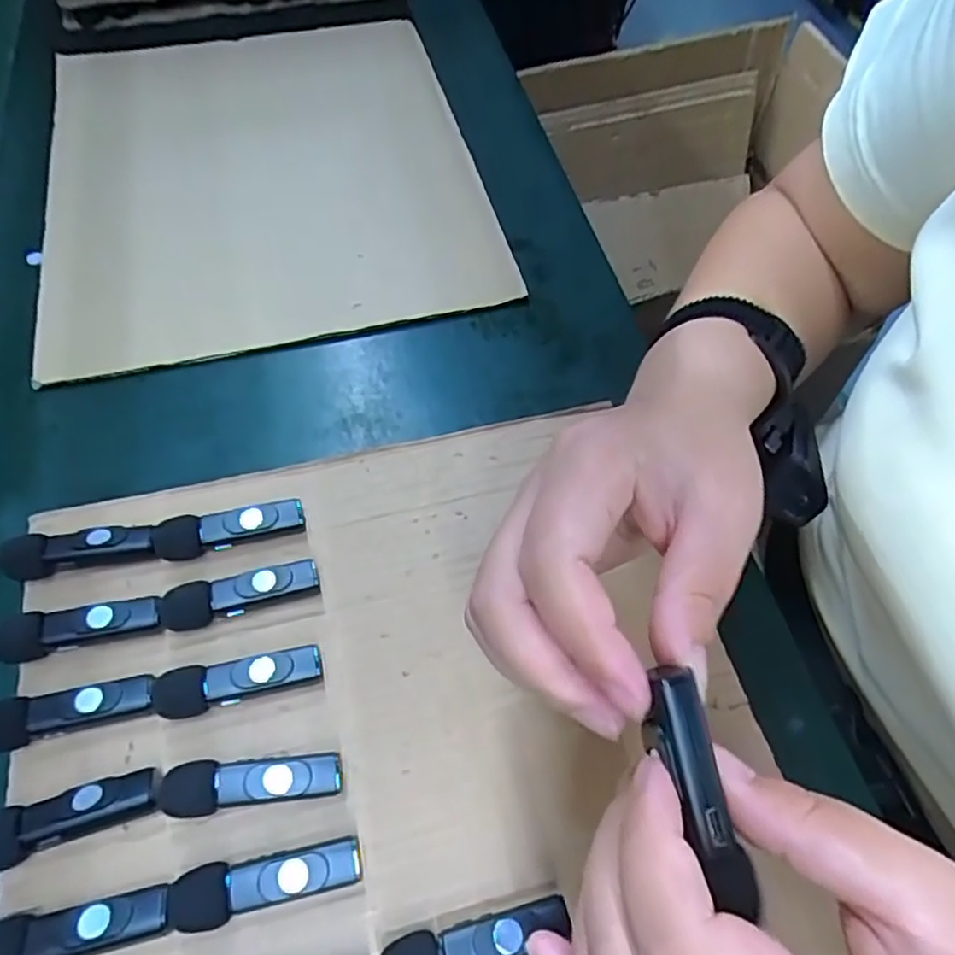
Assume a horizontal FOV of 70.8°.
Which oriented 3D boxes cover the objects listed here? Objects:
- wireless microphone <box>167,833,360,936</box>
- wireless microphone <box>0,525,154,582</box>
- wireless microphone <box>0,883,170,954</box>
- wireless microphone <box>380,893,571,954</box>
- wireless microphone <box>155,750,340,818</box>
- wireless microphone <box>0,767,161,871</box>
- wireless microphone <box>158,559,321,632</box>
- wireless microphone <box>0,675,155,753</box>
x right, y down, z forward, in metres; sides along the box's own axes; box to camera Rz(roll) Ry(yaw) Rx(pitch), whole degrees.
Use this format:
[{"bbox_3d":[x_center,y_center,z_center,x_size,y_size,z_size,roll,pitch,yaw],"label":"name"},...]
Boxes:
[{"bbox_3d":[-0.075,0.145,0.240,0.065,0.018,0.019,-10,59,-3],"label":"wireless microphone"},{"bbox_3d":[-0.177,0.034,0.301,0.062,0.018,0.017,-10,59,-4],"label":"wireless microphone"},{"bbox_3d":[-0.137,0.157,0.230,0.062,0.018,0.020,-10,59,-4],"label":"wireless microphone"},{"bbox_3d":[-0.001,0.160,0.231,0.065,0.016,0.019,-16,61,-10],"label":"wireless microphone"},{"bbox_3d":[-0.085,0.116,0.256,0.065,0.018,0.018,-9,59,-3],"label":"wireless microphone"},{"bbox_3d":[-0.151,0.126,0.248,0.065,0.019,0.020,-15,60,-6],"label":"wireless microphone"},{"bbox_3d":[-0.103,0.052,0.293,0.066,0.016,0.018,-13,60,-6],"label":"wireless microphone"},{"bbox_3d":[-0.161,0.093,0.265,0.062,0.019,0.018,-14,60,-6],"label":"wireless microphone"}]

